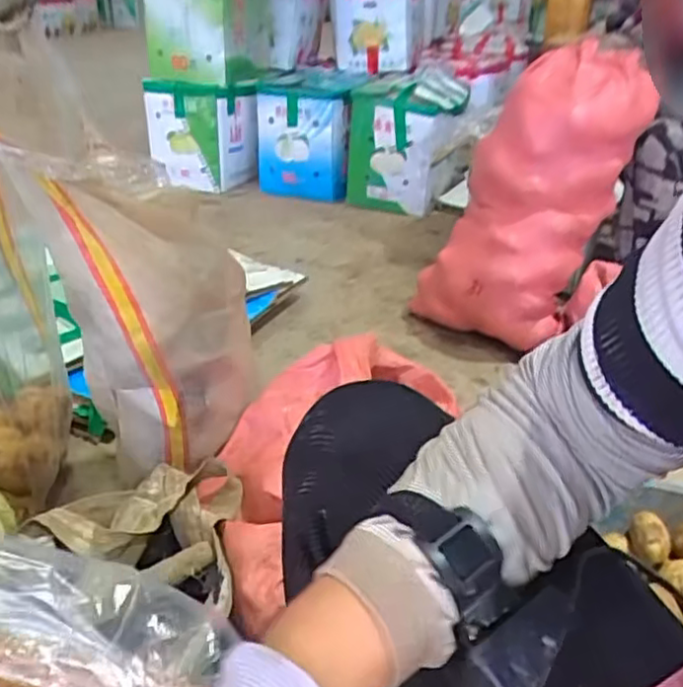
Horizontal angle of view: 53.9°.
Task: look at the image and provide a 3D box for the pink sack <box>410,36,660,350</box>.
[{"bbox_3d":[0.408,-0.298,1.372,0.266,0.612,0.253,15,13,-48],"label":"pink sack"}]

